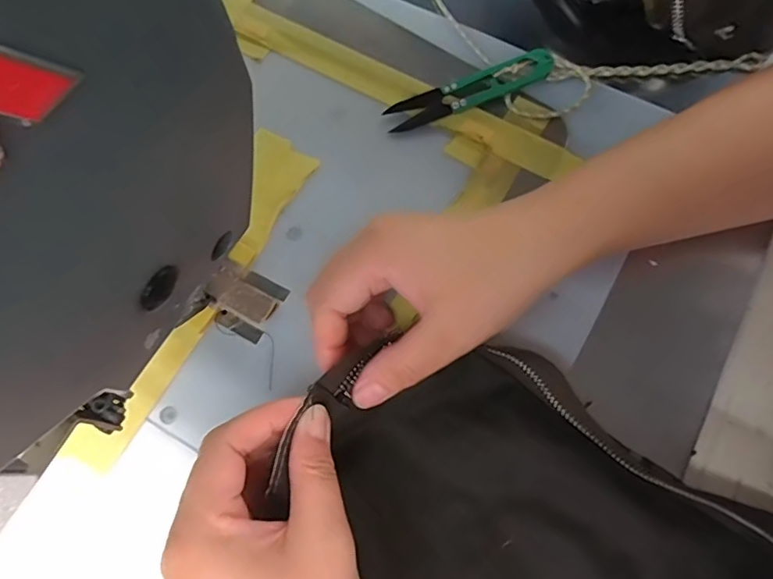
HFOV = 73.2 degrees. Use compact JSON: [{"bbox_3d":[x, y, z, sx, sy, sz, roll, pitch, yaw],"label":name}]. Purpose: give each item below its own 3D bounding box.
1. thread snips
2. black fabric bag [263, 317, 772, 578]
[{"bbox_3d":[0.051,-0.122,0.318,0.103,0.013,0.020,-20,71,-5],"label":"thread snips"},{"bbox_3d":[0.057,0.119,0.222,0.220,0.040,0.158,34,75,13],"label":"black fabric bag"}]

